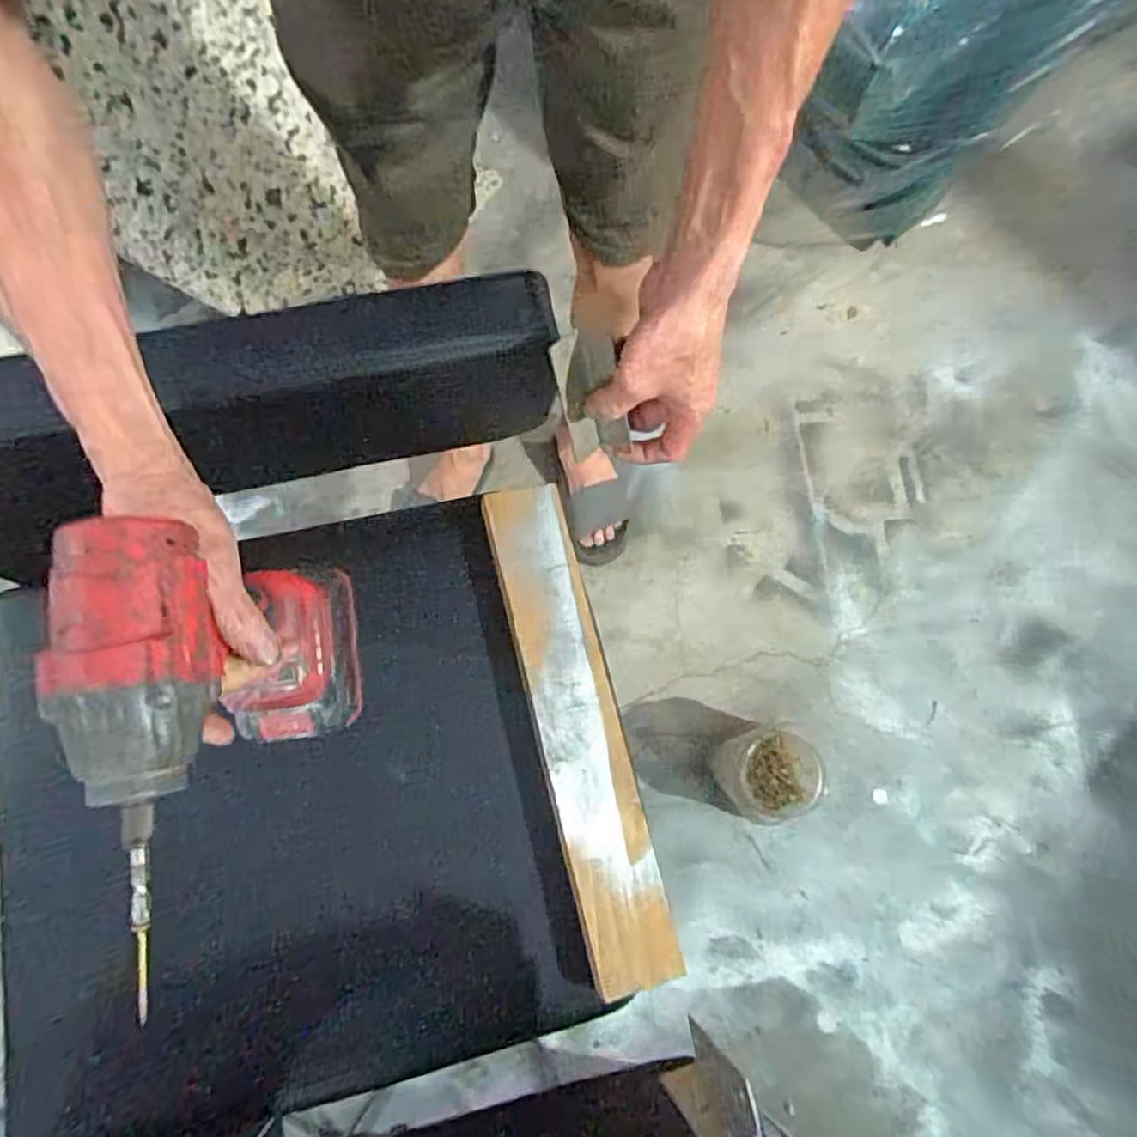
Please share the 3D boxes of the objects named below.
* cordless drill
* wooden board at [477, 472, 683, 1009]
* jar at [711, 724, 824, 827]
[{"bbox_3d":[-0.196,0.080,0.407,0.065,0.249,0.186,7,87,3],"label":"cordless drill"},{"bbox_3d":[0.005,0.132,0.609,0.075,0.034,0.433,-14,76,-4],"label":"wooden board"},{"bbox_3d":[0.284,0.295,1.001,0.130,0.157,0.125,-19,76,-5],"label":"jar"}]

